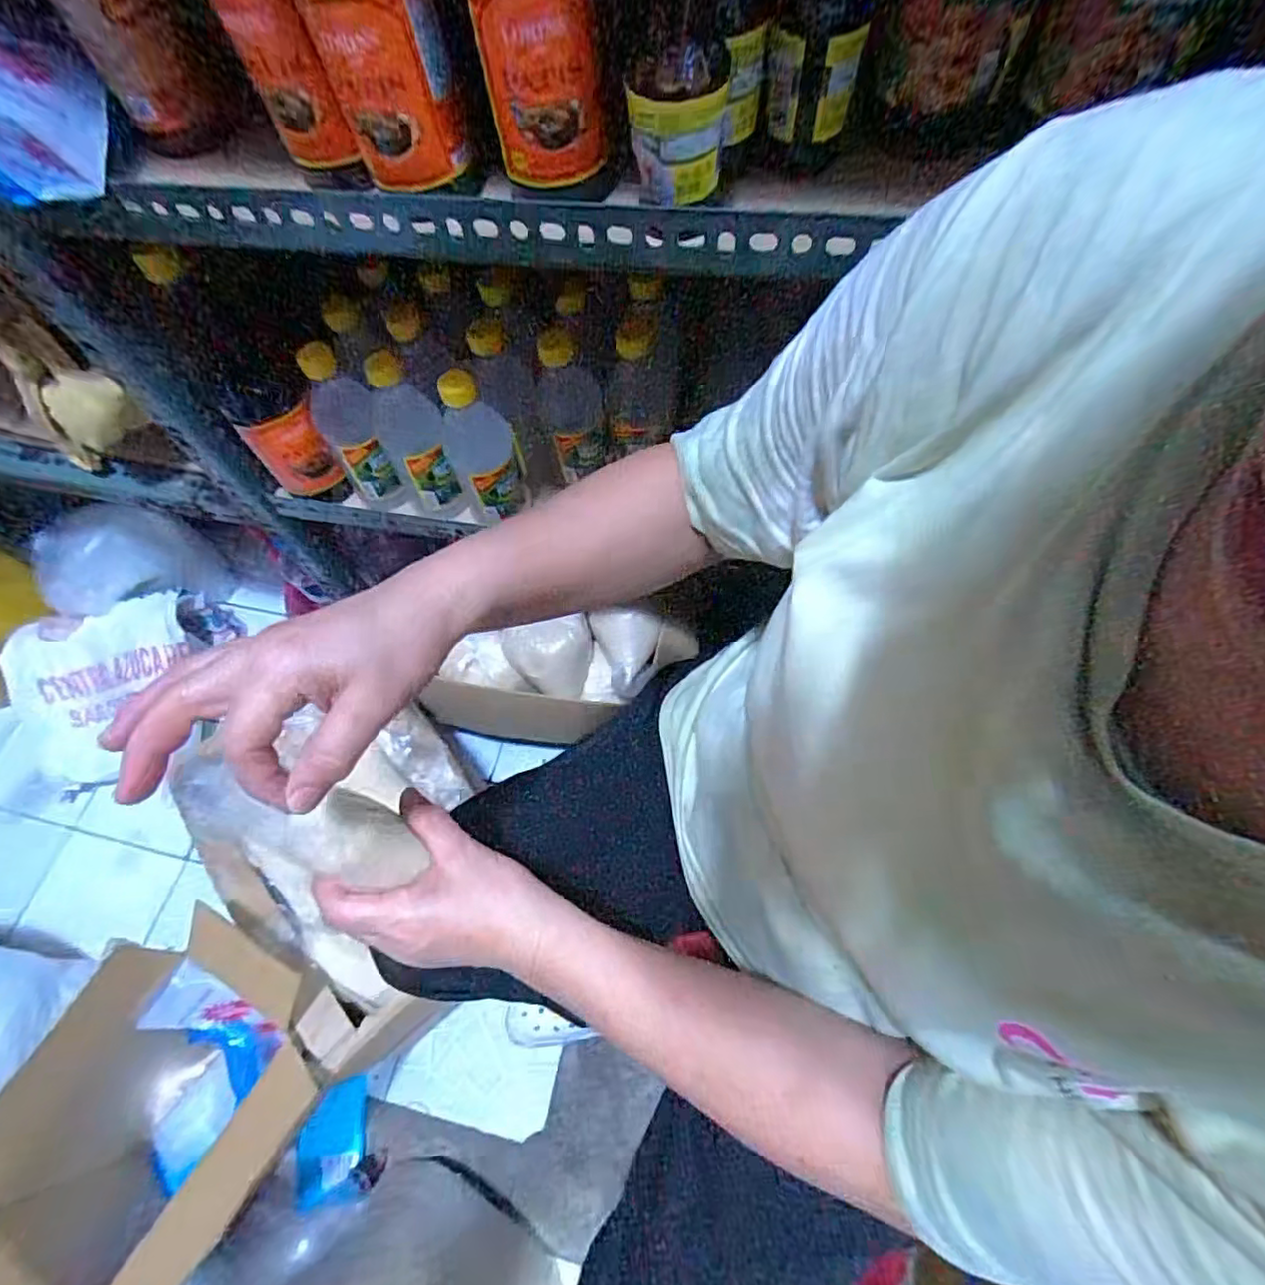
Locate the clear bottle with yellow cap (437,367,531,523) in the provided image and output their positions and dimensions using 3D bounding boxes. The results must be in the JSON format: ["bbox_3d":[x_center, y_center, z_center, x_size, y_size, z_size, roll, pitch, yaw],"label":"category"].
[{"bbox_3d":[-0.143,-0.184,0.583,0.066,0.157,0.059,-23,65,-7],"label":"clear bottle with yellow cap"}]

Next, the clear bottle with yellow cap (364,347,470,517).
[{"bbox_3d":[-0.210,-0.196,0.596,0.065,0.164,0.063,-27,66,-9],"label":"clear bottle with yellow cap"}]

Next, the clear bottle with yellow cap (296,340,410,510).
[{"bbox_3d":[-0.267,-0.199,0.600,0.054,0.156,0.062,-32,66,-11],"label":"clear bottle with yellow cap"}]

